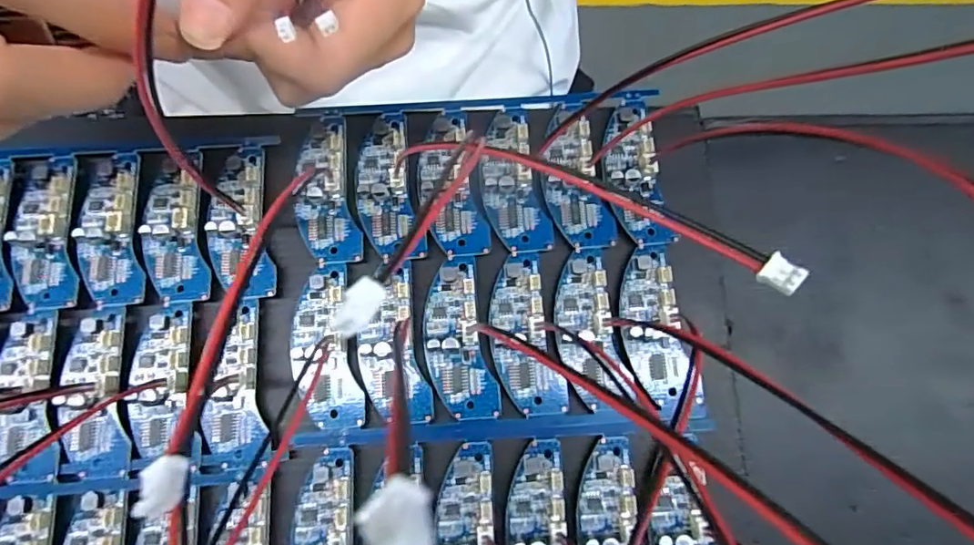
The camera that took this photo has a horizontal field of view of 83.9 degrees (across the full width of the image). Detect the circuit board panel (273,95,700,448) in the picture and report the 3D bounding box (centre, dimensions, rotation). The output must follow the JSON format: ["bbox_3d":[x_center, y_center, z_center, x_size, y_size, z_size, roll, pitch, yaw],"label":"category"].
[{"bbox_3d":[-0.001,-0.006,0.218,0.149,0.007,0.137,-2,78,-2],"label":"circuit board panel"}]

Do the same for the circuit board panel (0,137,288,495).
[{"bbox_3d":[-0.163,0.013,0.213,0.152,0.009,0.136,-4,78,-2],"label":"circuit board panel"}]

